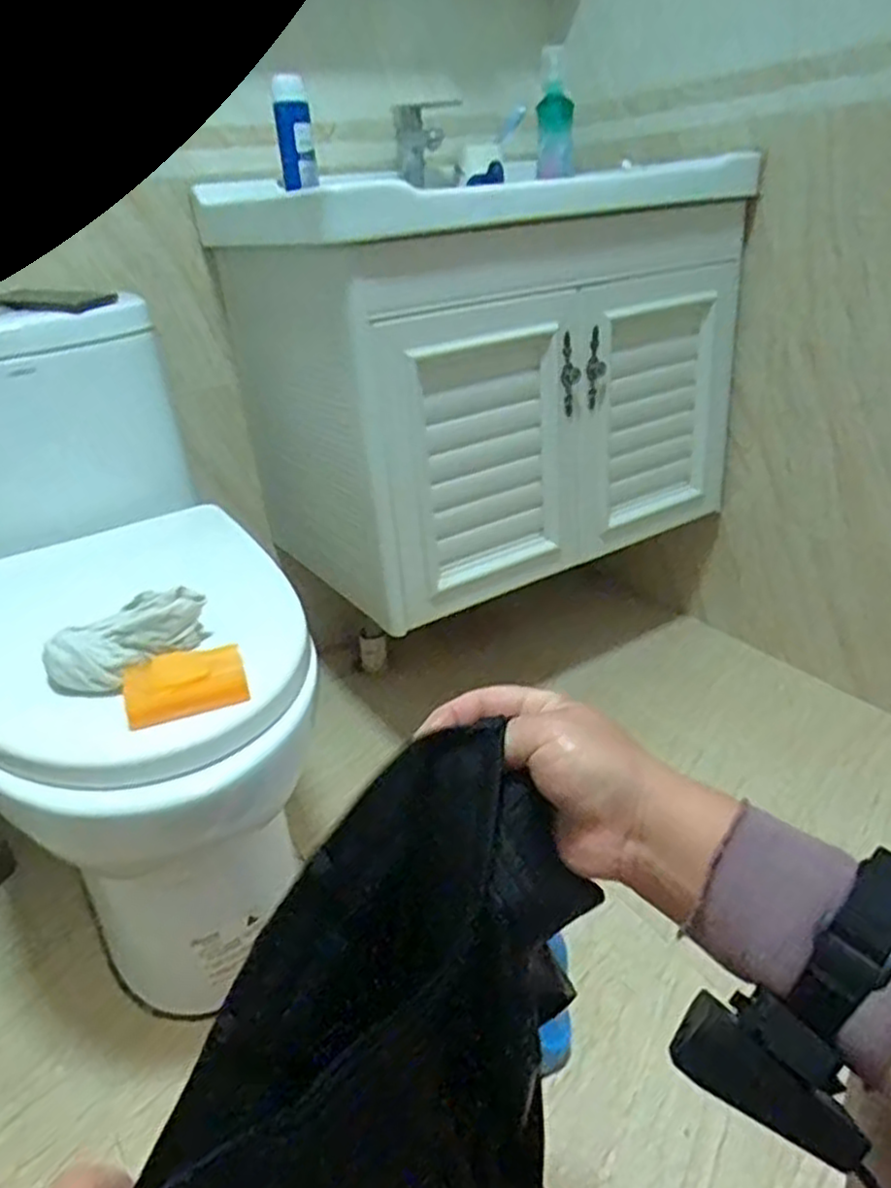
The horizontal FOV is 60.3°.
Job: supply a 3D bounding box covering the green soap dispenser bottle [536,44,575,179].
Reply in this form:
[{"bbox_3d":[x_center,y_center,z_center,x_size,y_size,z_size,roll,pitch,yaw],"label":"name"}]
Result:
[{"bbox_3d":[0.178,-0.782,1.246,0.057,0.177,0.052,-2,28,8],"label":"green soap dispenser bottle"}]

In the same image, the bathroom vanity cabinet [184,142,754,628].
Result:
[{"bbox_3d":[0.071,-0.339,1.190,0.652,0.515,0.454,-21,31,-26],"label":"bathroom vanity cabinet"}]

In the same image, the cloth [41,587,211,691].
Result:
[{"bbox_3d":[-0.285,0.044,0.698,0.143,0.048,0.083,-19,30,-24],"label":"cloth"}]

